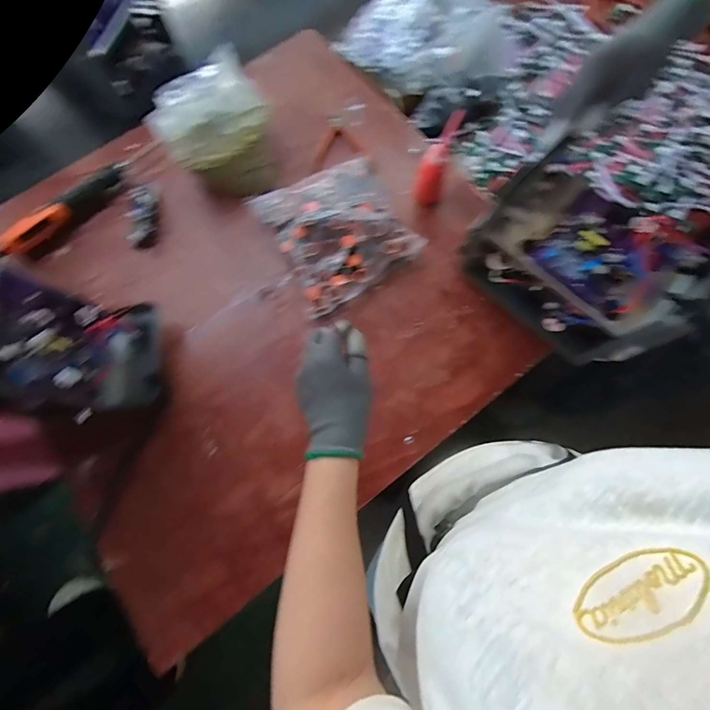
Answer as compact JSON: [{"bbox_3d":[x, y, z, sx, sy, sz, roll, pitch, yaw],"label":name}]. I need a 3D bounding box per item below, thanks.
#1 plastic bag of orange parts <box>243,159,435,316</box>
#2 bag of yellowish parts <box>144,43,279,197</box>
[{"bbox_3d":[-0.029,-0.211,0.602,0.214,0.052,0.229,-30,76,-8],"label":"plastic bag of orange parts"},{"bbox_3d":[-0.225,-0.367,0.600,0.160,0.131,0.149,-9,74,-2],"label":"bag of yellowish parts"}]

